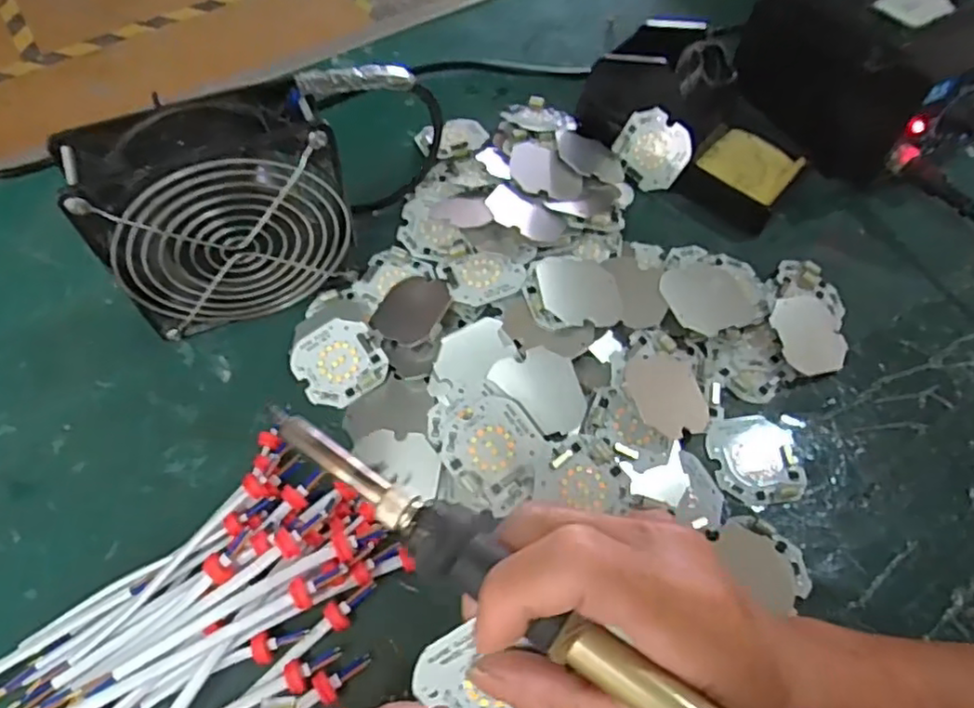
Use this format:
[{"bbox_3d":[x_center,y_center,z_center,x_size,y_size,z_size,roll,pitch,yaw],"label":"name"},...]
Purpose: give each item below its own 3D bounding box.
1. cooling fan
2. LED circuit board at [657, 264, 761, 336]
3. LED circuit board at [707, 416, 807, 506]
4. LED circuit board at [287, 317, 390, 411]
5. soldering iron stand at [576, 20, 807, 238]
[{"bbox_3d":[-0.134,-0.070,0.334,0.115,0.121,0.045,-21,63,-13],"label":"cooling fan"},{"bbox_3d":[0.129,-0.034,0.372,0.060,0.004,0.048,-19,61,-24],"label":"LED circuit board"},{"bbox_3d":[0.143,0.055,0.339,0.044,0.004,0.048,-6,61,-6],"label":"LED circuit board"},{"bbox_3d":[-0.082,0.004,0.357,0.047,0.009,0.046,-32,66,-19],"label":"LED circuit board"},{"bbox_3d":[0.142,-0.160,0.422,0.143,0.075,0.088,35,65,16],"label":"soldering iron stand"}]

